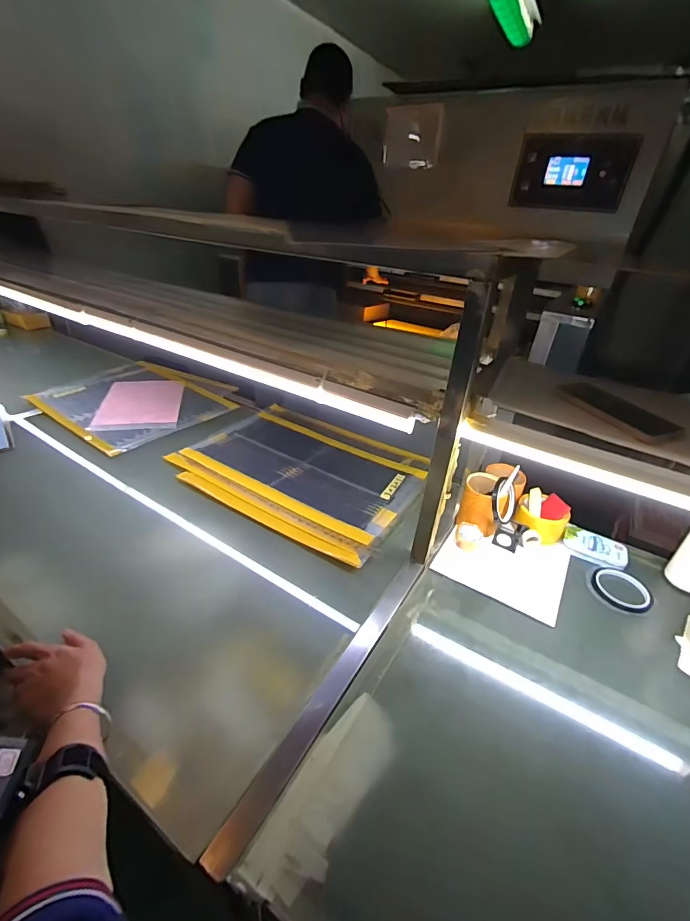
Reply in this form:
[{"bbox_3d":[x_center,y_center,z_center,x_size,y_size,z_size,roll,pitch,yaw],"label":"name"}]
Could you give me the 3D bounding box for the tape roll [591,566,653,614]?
[{"bbox_3d":[0.493,0.227,0.718,0.094,0.012,0.094,2,36,-2],"label":"tape roll"}]

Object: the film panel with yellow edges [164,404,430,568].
[{"bbox_3d":[-0.100,0.017,0.972,0.556,0.033,0.421,22,37,25],"label":"film panel with yellow edges"}]

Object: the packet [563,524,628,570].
[{"bbox_3d":[0.487,0.167,0.785,0.111,0.019,0.065,24,37,28],"label":"packet"}]

